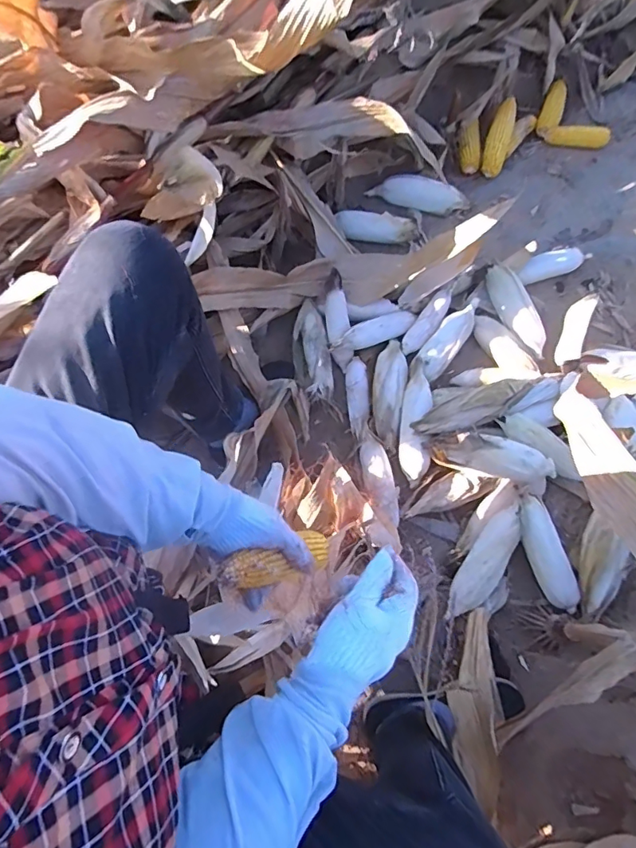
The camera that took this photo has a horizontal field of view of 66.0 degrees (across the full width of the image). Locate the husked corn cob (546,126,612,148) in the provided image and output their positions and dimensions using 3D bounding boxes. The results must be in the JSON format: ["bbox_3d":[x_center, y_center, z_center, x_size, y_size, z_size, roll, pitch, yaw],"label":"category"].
[{"bbox_3d":[0.636,-0.702,1.195,0.152,0.037,0.043,10,68,3],"label":"husked corn cob"}]

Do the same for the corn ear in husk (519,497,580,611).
[{"bbox_3d":[0.392,0.221,0.847,0.059,0.050,0.194,-19,80,5],"label":"corn ear in husk"}]

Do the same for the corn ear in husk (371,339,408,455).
[{"bbox_3d":[0.135,-0.068,0.945,0.063,0.043,0.236,10,68,3],"label":"corn ear in husk"}]

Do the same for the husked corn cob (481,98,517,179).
[{"bbox_3d":[0.426,-0.675,1.146,0.057,0.053,0.175,17,105,5],"label":"husked corn cob"}]

